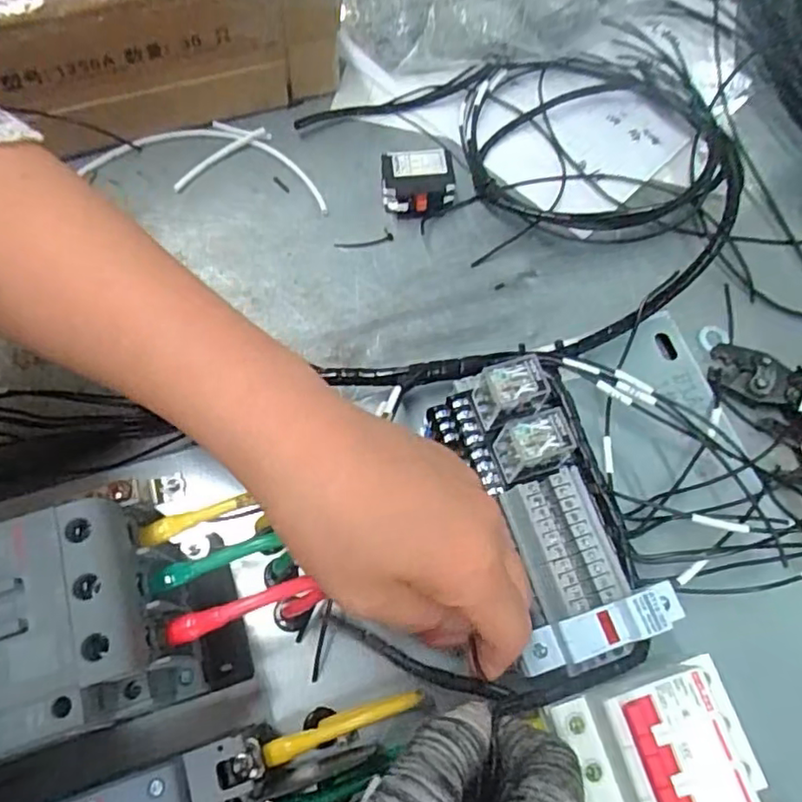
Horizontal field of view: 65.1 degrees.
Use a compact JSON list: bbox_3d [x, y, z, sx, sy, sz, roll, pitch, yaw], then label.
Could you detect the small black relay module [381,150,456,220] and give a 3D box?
[{"bbox_3d":[0.011,-0.148,0.426,0.048,0.025,0.042,-6,68,-4],"label":"small black relay module"}]

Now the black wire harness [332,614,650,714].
[{"bbox_3d":[0.044,0.116,0.275,0.151,0.010,0.033,10,68,-11],"label":"black wire harness"}]

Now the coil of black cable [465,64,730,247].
[{"bbox_3d":[0.134,-0.182,0.441,0.177,0.022,0.161,1,68,-2],"label":"coil of black cable"}]

